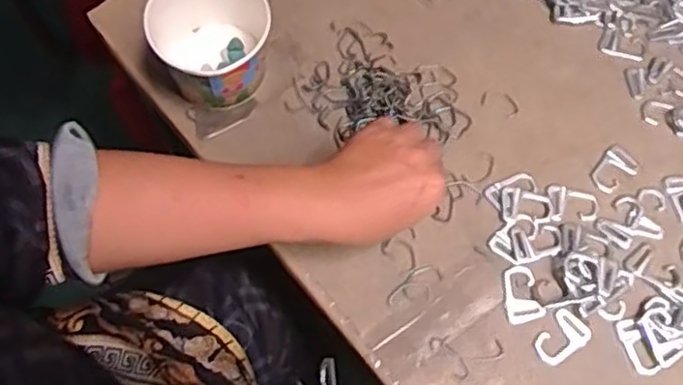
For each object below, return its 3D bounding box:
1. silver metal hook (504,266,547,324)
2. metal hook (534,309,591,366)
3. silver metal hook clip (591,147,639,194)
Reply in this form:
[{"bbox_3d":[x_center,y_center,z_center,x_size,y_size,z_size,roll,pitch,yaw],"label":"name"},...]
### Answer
[{"bbox_3d":[0.137,0.078,0.515,0.029,0.004,0.042,-14,71,-7],"label":"silver metal hook"},{"bbox_3d":[0.165,0.109,0.504,0.043,0.004,0.029,-35,75,-14],"label":"metal hook"},{"bbox_3d":[0.226,-0.017,0.555,0.027,0.004,0.043,37,73,11],"label":"silver metal hook clip"}]

